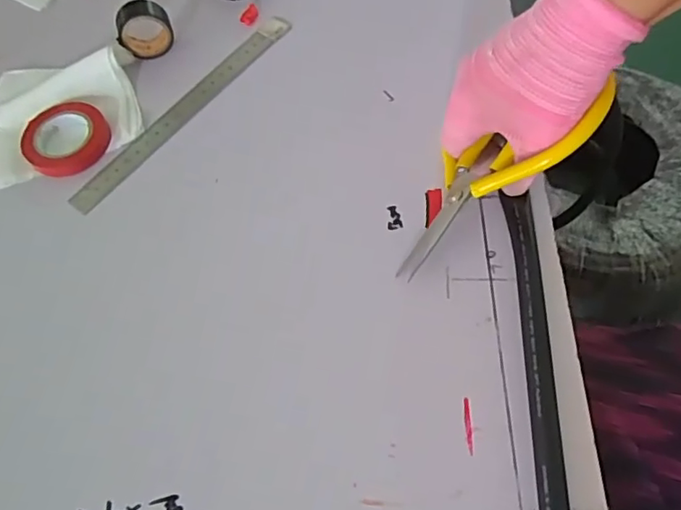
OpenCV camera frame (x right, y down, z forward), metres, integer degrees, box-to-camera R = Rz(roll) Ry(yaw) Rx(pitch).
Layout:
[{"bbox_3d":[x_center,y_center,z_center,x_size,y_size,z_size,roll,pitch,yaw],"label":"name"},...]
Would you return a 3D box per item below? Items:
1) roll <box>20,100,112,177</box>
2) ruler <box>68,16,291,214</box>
[{"bbox_3d":[-0.201,-0.087,0.402,0.059,0.013,0.058,-2,63,4],"label":"roll"},{"bbox_3d":[-0.118,-0.114,0.418,0.023,0.008,0.218,35,71,19],"label":"ruler"}]

